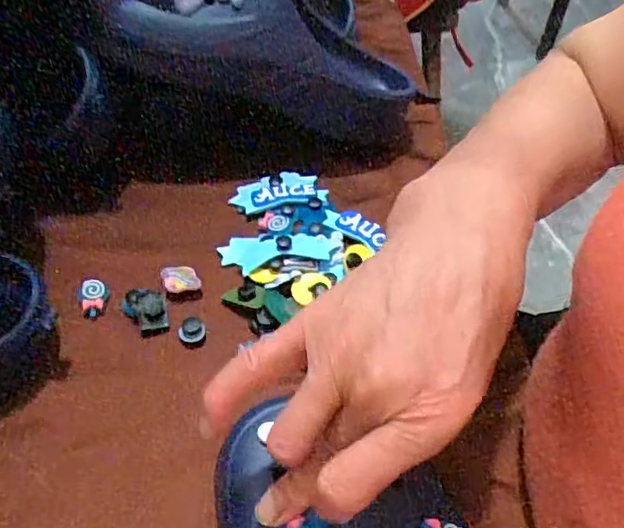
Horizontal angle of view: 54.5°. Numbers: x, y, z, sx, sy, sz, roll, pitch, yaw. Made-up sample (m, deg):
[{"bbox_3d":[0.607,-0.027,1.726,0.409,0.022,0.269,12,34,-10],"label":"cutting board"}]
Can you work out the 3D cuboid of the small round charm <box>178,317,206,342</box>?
[{"bbox_3d":[-0.071,0.039,0.363,0.015,0.007,0.014,4,50,-2],"label":"small round charm"}]

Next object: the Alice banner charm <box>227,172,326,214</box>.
[{"bbox_3d":[-0.024,-0.052,0.440,0.066,0.009,0.033,-3,51,-8],"label":"Alice banner charm"}]

